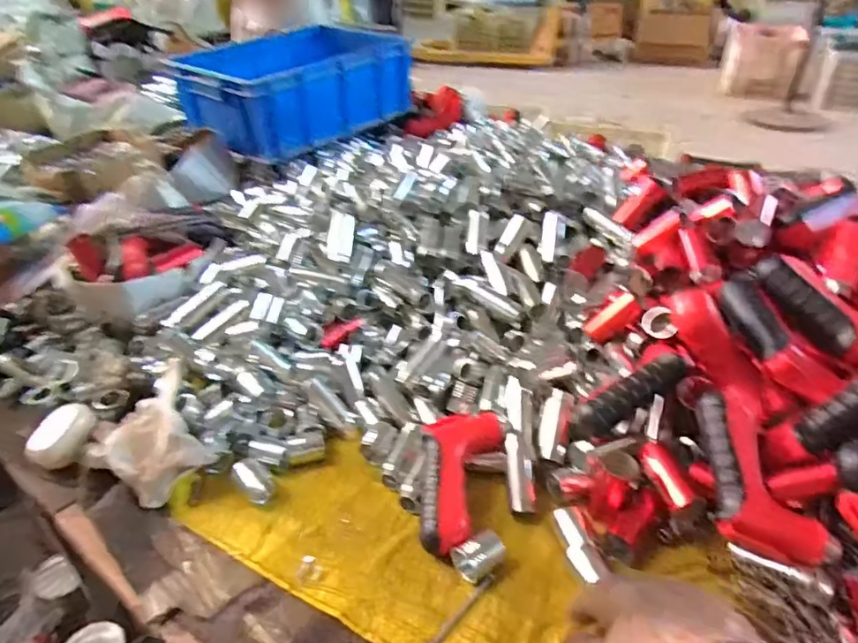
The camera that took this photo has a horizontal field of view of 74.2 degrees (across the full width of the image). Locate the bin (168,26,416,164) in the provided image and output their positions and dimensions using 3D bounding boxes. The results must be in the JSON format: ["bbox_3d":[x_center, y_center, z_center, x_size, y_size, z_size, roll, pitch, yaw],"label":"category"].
[{"bbox_3d":[-0.261,-0.459,1.122,0.252,0.129,0.387,27,44,33],"label":"bin"}]

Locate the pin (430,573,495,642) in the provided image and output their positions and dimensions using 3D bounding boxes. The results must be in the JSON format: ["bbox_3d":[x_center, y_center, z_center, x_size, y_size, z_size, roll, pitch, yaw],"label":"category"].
[{"bbox_3d":[0.021,0.221,0.425,0.007,0.006,0.082,28,45,34],"label":"pin"}]

